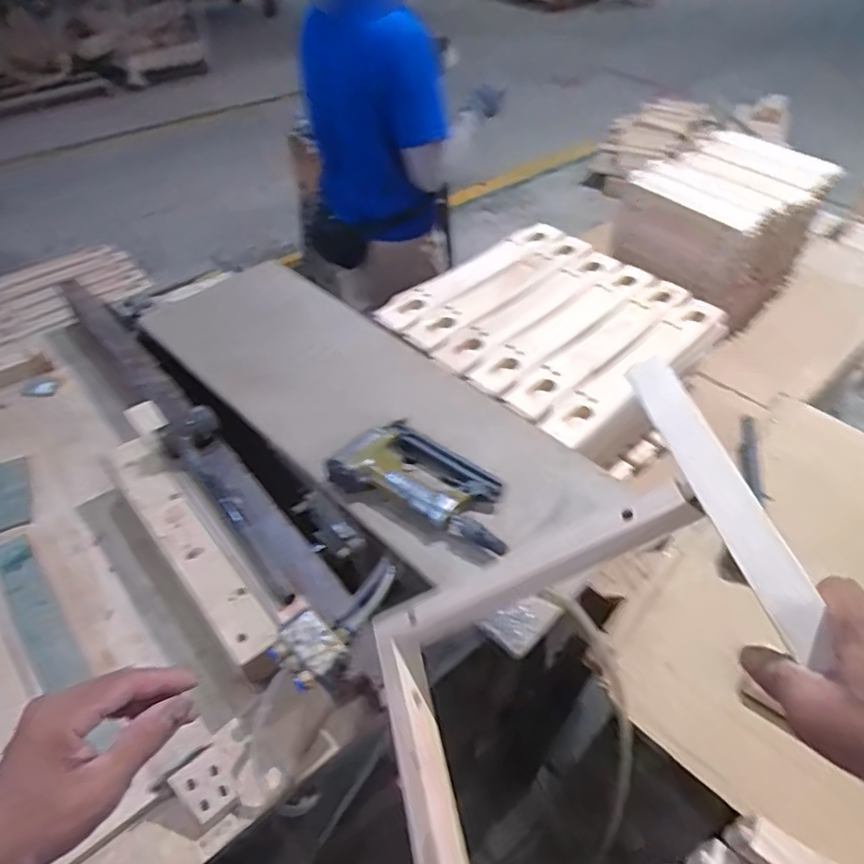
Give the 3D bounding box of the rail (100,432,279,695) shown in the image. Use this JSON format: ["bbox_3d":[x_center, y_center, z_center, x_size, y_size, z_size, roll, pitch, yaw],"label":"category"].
[{"bbox_3d":[-0.332,0.144,0.813,0.068,0.051,0.439,-30,55,-28],"label":"rail"}]

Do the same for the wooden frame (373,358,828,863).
[{"bbox_3d":[0.101,0.181,0.394,0.314,0.041,0.354,-35,52,22],"label":"wooden frame"}]

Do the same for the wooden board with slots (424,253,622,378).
[{"bbox_3d":[0.182,-0.235,1.089,0.444,0.019,0.078,-33,56,-30],"label":"wooden board with slots"}]

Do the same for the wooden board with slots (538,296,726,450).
[{"bbox_3d":[0.350,-0.124,0.985,0.072,0.024,0.473,37,55,28],"label":"wooden board with slots"}]

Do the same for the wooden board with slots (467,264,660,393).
[{"bbox_3d":[0.240,-0.197,1.051,0.449,0.023,0.077,-35,57,-31],"label":"wooden board with slots"}]

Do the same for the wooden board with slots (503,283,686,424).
[{"bbox_3d":[0.296,-0.158,1.024,0.462,0.017,0.073,-34,57,-30],"label":"wooden board with slots"}]

